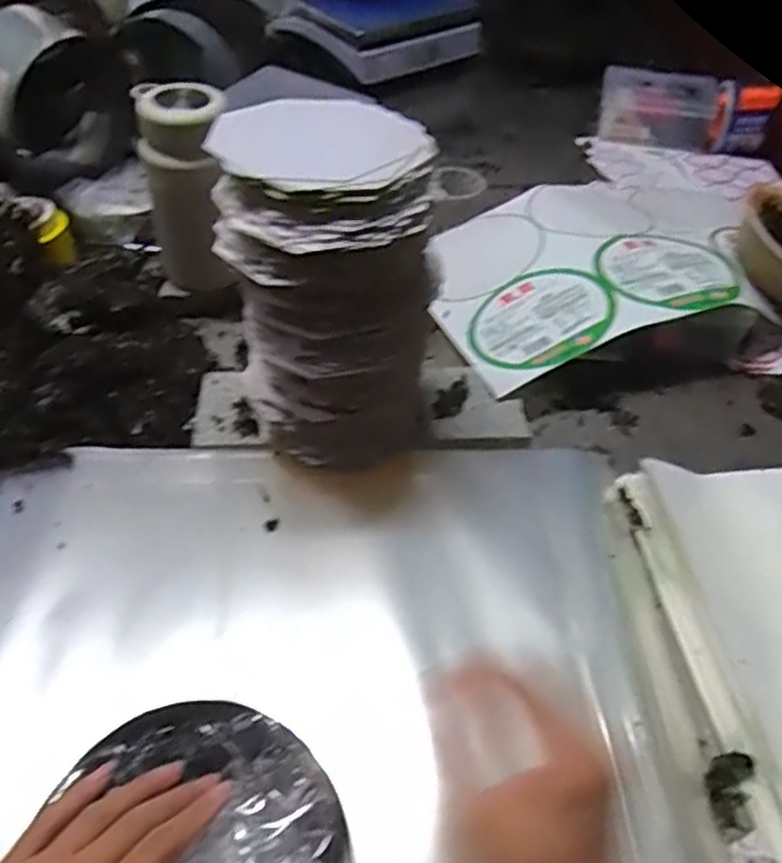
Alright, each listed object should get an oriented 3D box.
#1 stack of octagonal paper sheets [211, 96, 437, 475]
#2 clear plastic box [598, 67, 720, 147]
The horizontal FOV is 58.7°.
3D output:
[{"bbox_3d":[-0.051,-0.095,0.567,0.166,0.279,0.133,10,52,6],"label":"stack of octagonal paper sheets"},{"bbox_3d":[0.437,-0.538,1.145,0.175,0.067,0.120,10,49,8],"label":"clear plastic box"}]

